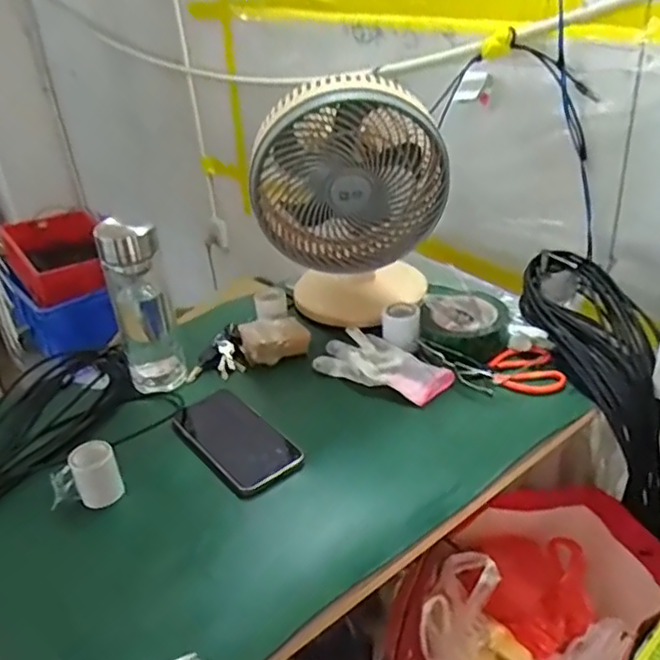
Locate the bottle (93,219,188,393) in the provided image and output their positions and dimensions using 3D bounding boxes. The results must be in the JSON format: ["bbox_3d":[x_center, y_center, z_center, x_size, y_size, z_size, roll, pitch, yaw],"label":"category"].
[{"bbox_3d":[-0.219,-0.024,0.753,0.064,0.203,0.059,-14,31,-15],"label":"bottle"}]

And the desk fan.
[{"bbox_3d":[0.020,-0.142,0.810,0.224,0.324,0.144,-9,30,-7],"label":"desk fan"}]

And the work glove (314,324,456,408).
[{"bbox_3d":[0.064,0.038,0.762,0.163,0.022,0.081,19,38,35],"label":"work glove"}]

